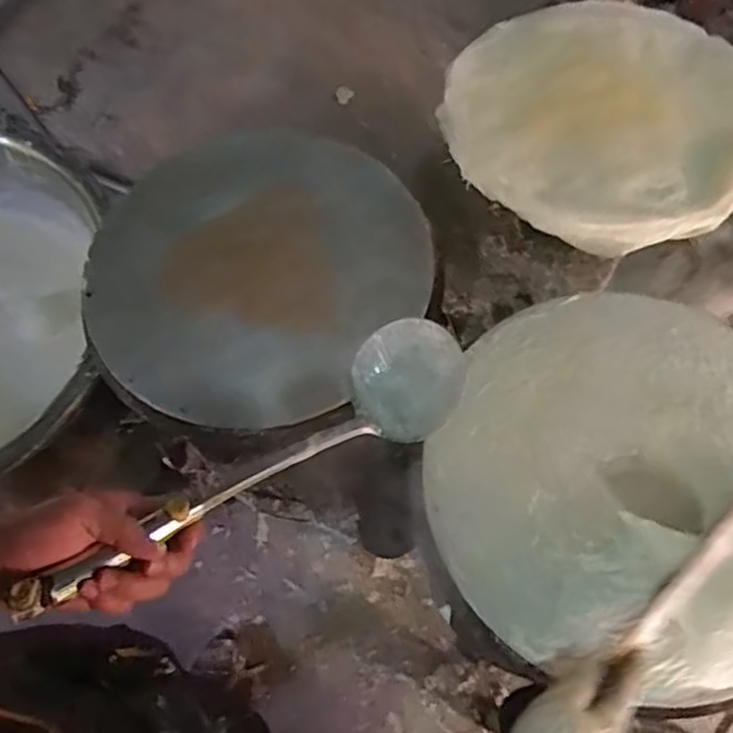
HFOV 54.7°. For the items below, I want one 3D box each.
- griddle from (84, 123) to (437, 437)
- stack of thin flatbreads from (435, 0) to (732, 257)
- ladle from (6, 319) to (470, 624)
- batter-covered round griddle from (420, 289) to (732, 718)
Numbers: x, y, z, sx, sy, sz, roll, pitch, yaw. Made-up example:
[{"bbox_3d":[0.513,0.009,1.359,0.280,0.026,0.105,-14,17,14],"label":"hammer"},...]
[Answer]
[{"bbox_3d":[-0.127,-0.122,0.828,0.396,0.044,0.383,-1,65,1],"label":"griddle"},{"bbox_3d":[0.298,-0.320,0.883,0.373,0.034,0.385,28,69,14],"label":"stack of thin flatbreads"},{"bbox_3d":[-0.073,0.065,0.497,0.346,0.064,0.086,-27,66,-30],"label":"ladle"},{"bbox_3d":[0.256,0.098,0.669,0.362,0.045,0.379,-1,65,1],"label":"batter-covered round griddle"}]

